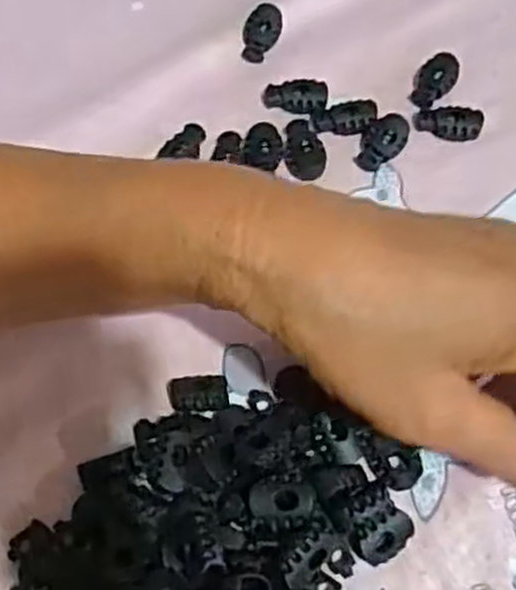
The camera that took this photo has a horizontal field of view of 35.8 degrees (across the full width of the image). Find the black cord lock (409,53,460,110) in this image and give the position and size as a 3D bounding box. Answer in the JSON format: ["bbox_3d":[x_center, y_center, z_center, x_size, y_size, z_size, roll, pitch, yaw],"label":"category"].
[{"bbox_3d":[0.083,-0.101,0.374,0.018,0.005,0.030,20,66,11],"label":"black cord lock"}]

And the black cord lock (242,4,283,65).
[{"bbox_3d":[0.002,-0.128,0.389,0.017,0.011,0.026,9,64,6],"label":"black cord lock"}]

